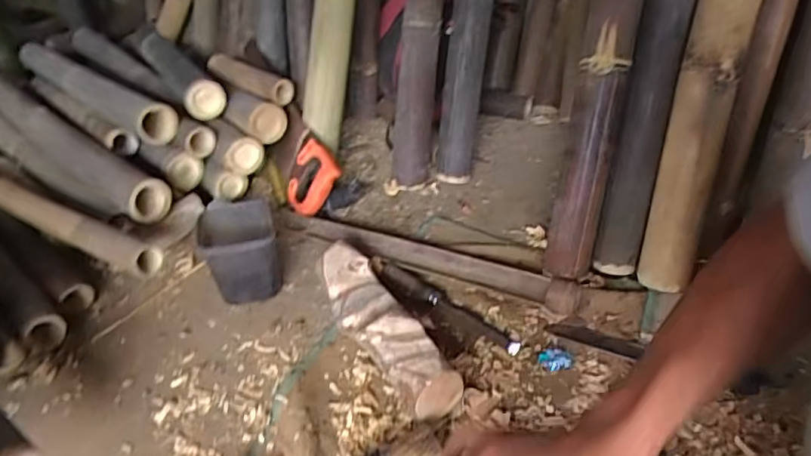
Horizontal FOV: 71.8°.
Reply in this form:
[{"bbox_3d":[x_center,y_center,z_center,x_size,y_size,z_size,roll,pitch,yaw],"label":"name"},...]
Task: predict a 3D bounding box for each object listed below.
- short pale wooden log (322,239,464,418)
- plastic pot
[{"bbox_3d":[-0.037,0.133,0.776,0.080,0.070,0.316,-24,40,-21],"label":"short pale wooden log"},{"bbox_3d":[-0.252,0.049,0.878,0.102,0.133,0.135,-15,38,-11],"label":"plastic pot"}]

